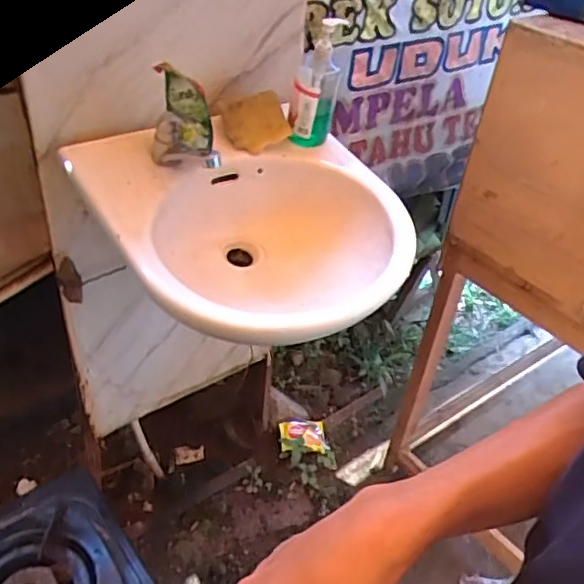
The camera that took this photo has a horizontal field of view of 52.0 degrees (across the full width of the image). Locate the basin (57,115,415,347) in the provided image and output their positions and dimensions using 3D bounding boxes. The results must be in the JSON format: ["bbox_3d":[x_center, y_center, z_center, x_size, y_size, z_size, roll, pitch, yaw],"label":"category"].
[{"bbox_3d":[-0.040,-0.087,0.880,0.414,0.193,0.395,-23,46,-30],"label":"basin"}]

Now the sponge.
[{"bbox_3d":[-0.057,-0.267,0.944,0.095,0.082,0.030,-26,19,-2],"label":"sponge"}]

